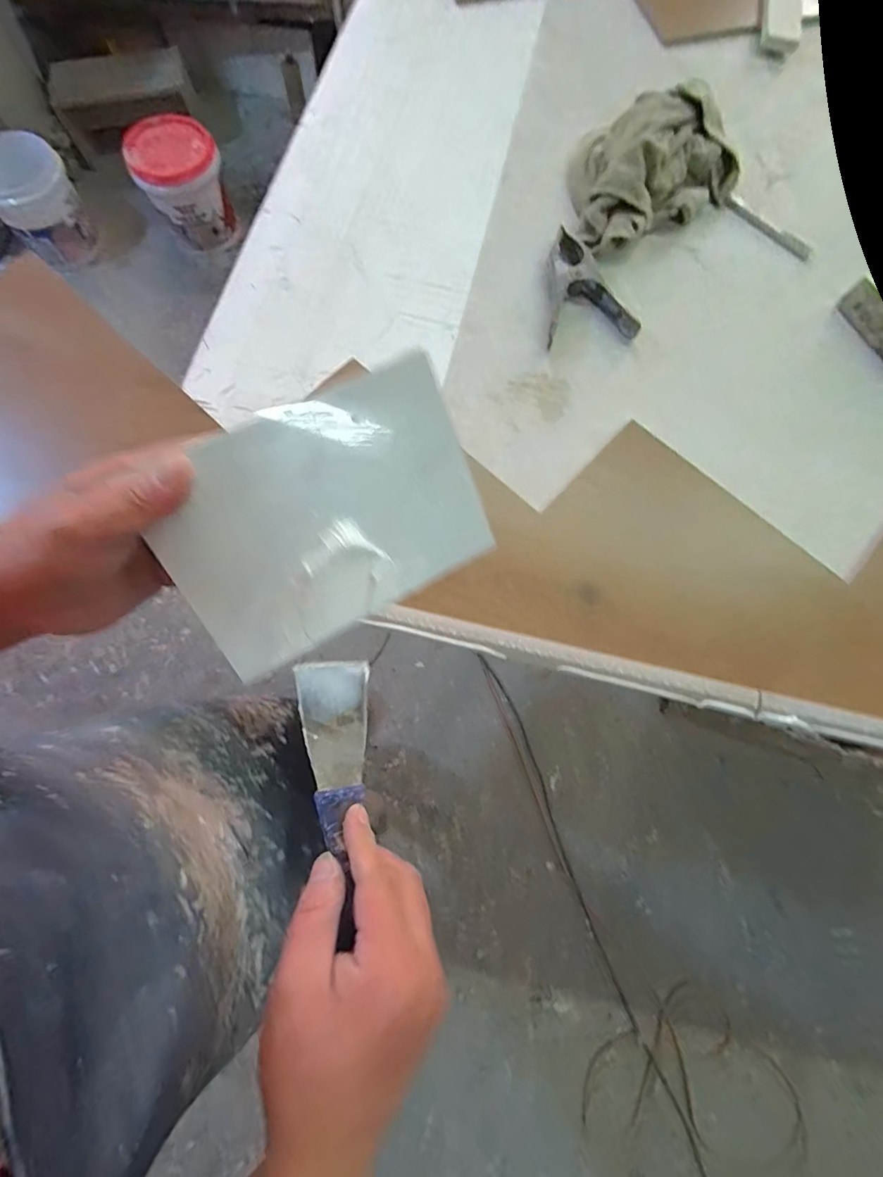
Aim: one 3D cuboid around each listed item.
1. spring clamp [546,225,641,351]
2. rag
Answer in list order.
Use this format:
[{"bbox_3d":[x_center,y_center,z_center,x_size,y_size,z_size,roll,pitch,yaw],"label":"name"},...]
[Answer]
[{"bbox_3d":[0.183,-0.363,0.586,0.104,0.028,0.145,3,75,-1],"label":"spring clamp"},{"bbox_3d":[0.254,-0.538,0.615,0.230,0.068,0.160,-28,78,-9],"label":"rag"}]

